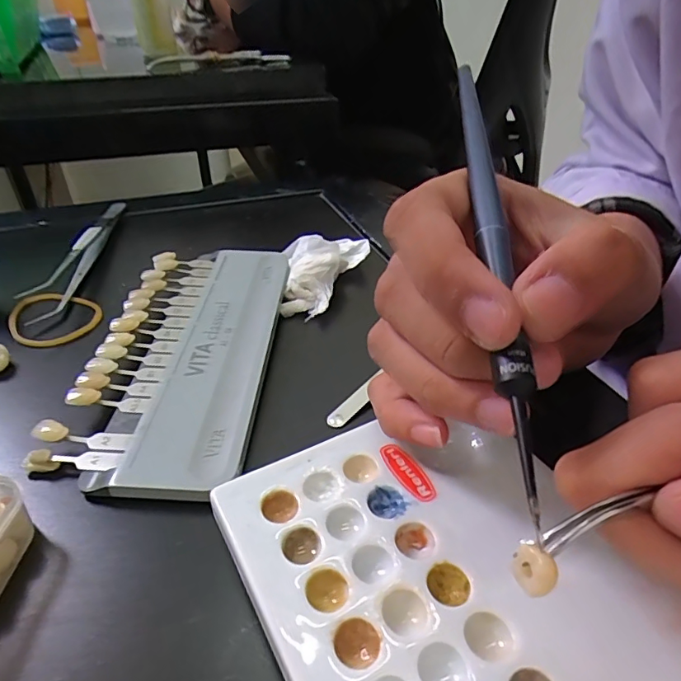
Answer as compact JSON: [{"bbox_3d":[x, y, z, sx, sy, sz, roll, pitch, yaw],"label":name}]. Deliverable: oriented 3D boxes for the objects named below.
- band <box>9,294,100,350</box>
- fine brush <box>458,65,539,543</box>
[{"bbox_3d":[-0.136,-0.012,0.234,0.037,0.005,0.048,-22,42,-27],"label":"band"},{"bbox_3d":[0.040,-0.021,0.126,0.005,0.004,0.136,2,57,3],"label":"fine brush"}]

